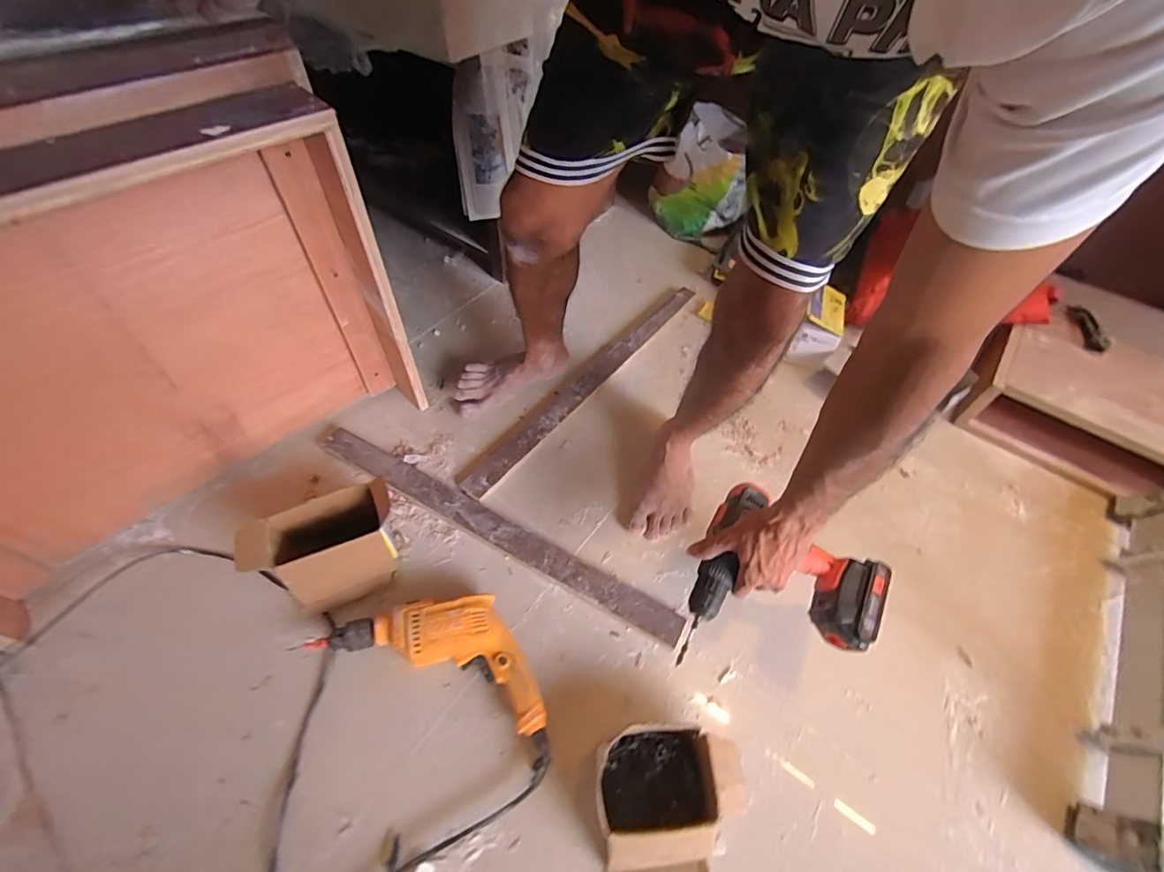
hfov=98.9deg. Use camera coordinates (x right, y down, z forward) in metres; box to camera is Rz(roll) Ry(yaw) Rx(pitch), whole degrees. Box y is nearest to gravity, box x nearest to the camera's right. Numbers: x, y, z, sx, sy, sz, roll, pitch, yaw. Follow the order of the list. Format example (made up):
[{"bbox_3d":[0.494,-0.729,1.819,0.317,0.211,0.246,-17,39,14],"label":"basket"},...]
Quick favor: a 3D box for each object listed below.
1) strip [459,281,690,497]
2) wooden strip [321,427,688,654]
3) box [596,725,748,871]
[{"bbox_3d":[0.021,-0.129,1.064,0.062,0.015,0.732,27,56,28],"label":"strip"},{"bbox_3d":[-0.168,0.150,0.850,0.714,0.027,0.058,25,54,16],"label":"wooden strip"},{"bbox_3d":[0.108,0.445,0.606,0.176,0.073,0.152,-3,52,-6],"label":"box"}]

